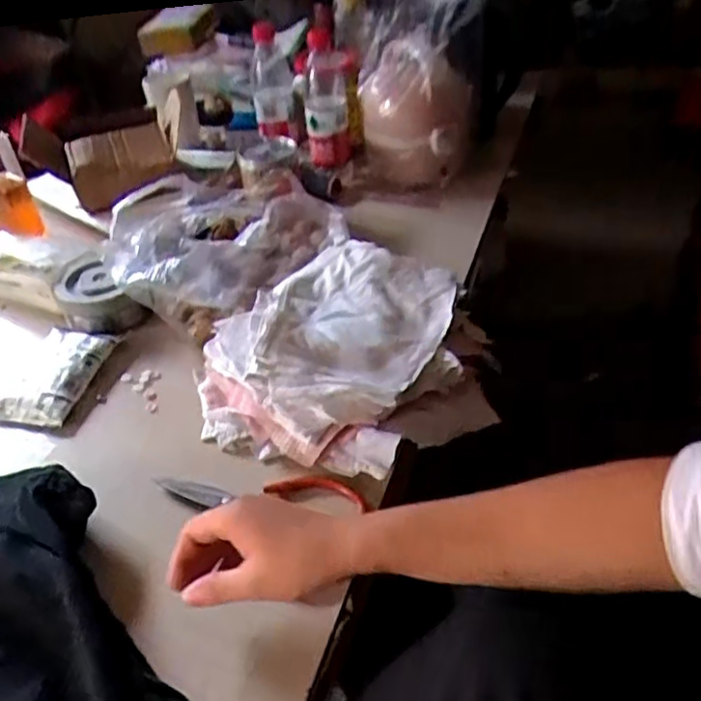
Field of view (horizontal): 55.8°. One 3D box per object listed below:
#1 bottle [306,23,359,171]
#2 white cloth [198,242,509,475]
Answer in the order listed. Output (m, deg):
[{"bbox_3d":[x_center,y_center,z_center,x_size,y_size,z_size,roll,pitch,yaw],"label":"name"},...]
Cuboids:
[{"bbox_3d":[-0.030,-0.373,1.015,0.081,0.199,0.089,-4,41,1],"label":"bottle"},{"bbox_3d":[0.001,0.008,0.665,0.244,0.121,0.278,29,52,33],"label":"white cloth"}]

